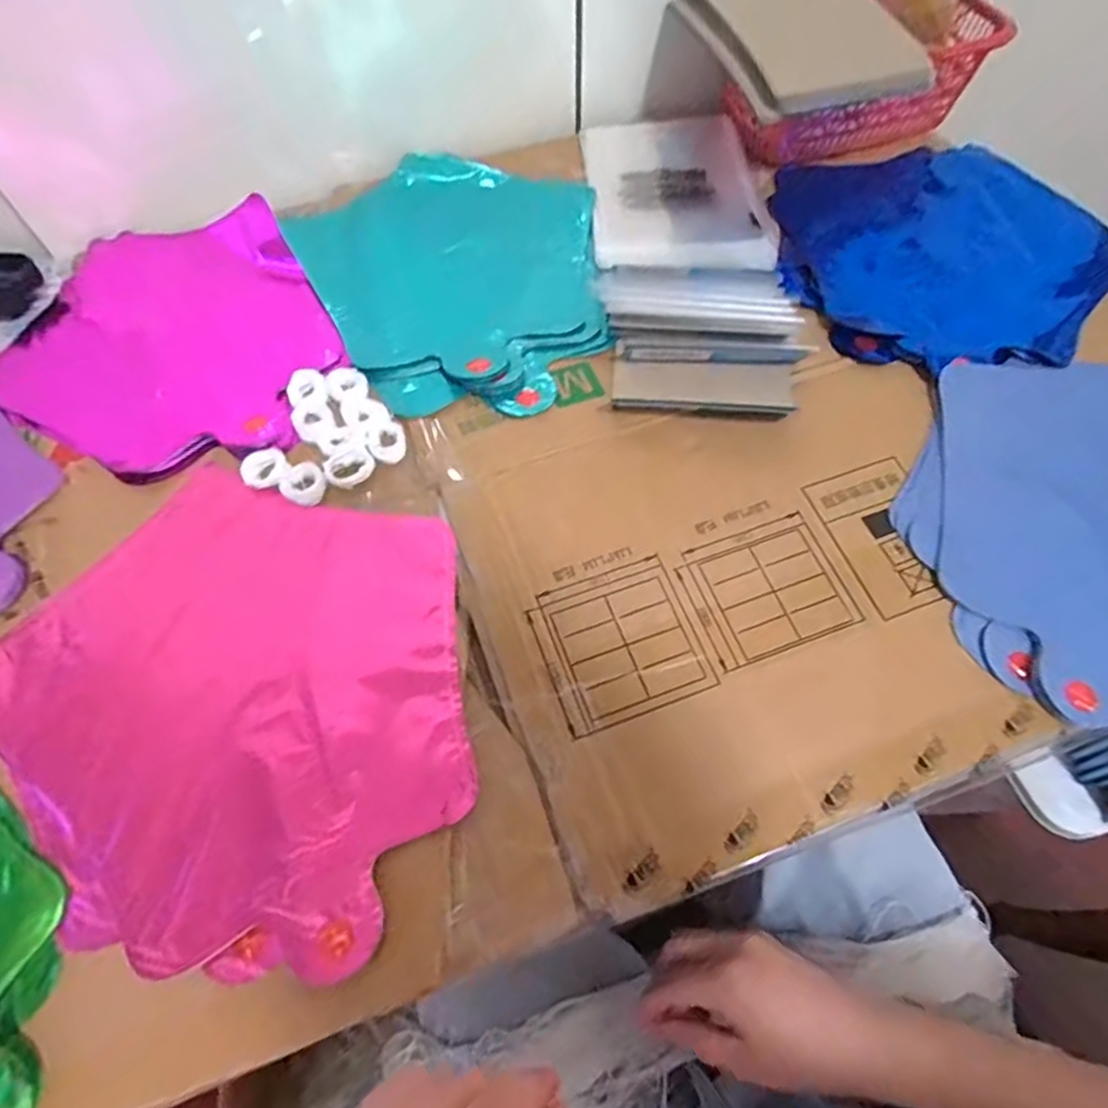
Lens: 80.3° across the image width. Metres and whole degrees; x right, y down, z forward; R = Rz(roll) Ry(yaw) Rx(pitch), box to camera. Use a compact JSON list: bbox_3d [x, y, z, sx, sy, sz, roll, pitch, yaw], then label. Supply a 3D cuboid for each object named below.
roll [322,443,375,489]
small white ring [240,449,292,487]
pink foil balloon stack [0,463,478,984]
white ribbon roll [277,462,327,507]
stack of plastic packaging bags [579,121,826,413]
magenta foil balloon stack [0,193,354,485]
[{"bbox_3d":[-0.125,-0.054,0.402,0.023,0.006,0.029,40,70,20],"label":"roll"},{"bbox_3d":[-0.174,-0.051,0.396,0.027,0.007,0.025,0,62,1],"label":"small white ring"},{"bbox_3d":[-0.166,0.069,0.341,0.253,0.011,0.231,11,63,7],"label":"pink foil balloon stack"},{"bbox_3d":[-0.149,-0.042,0.391,0.028,0.006,0.025,35,68,18],"label":"white ribbon roll"},{"bbox_3d":[0.096,-0.233,0.494,0.128,0.047,0.353,-2,62,0],"label":"stack of plastic packaging bags"},{"bbox_3d":[-0.272,-0.153,0.454,0.218,0.014,0.249,-21,64,-10],"label":"magenta foil balloon stack"}]

